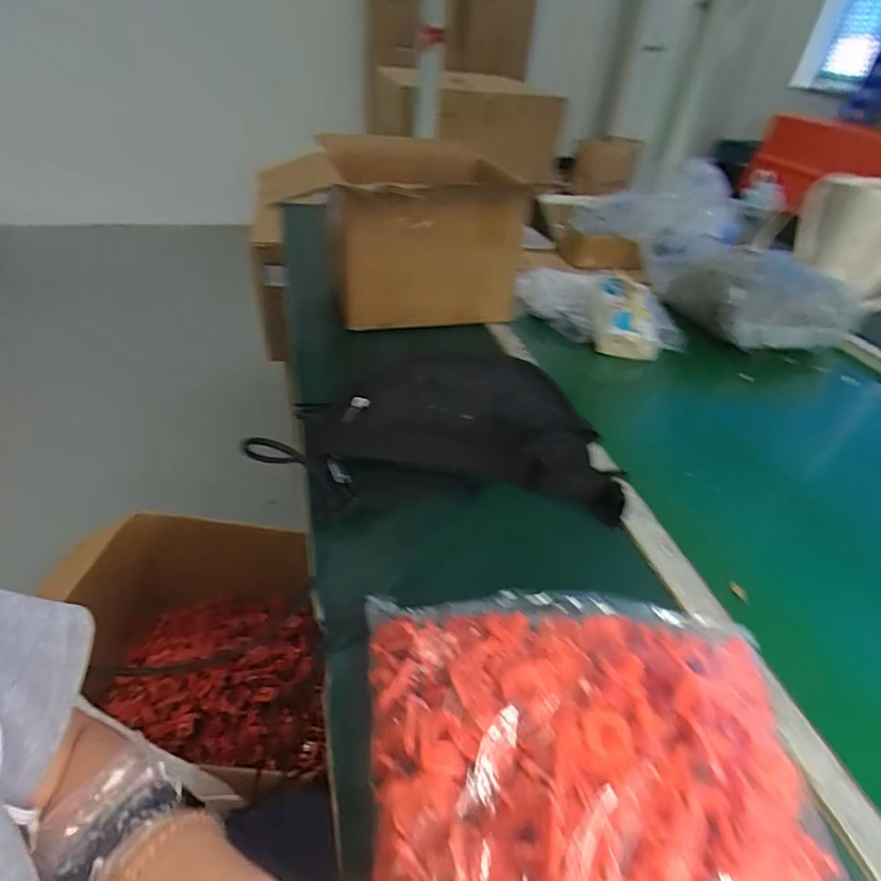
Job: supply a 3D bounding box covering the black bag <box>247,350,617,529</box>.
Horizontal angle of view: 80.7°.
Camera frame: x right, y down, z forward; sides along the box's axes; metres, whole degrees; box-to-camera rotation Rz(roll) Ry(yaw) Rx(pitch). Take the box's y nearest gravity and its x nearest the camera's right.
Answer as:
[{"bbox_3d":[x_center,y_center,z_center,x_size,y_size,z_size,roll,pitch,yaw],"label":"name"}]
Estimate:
[{"bbox_3d":[0.007,-0.016,0.537,0.358,0.090,0.184,3,39,-2],"label":"black bag"}]

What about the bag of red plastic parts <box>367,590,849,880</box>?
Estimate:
[{"bbox_3d":[0.084,0.213,0.257,0.251,0.063,0.325,3,39,-2],"label":"bag of red plastic parts"}]

